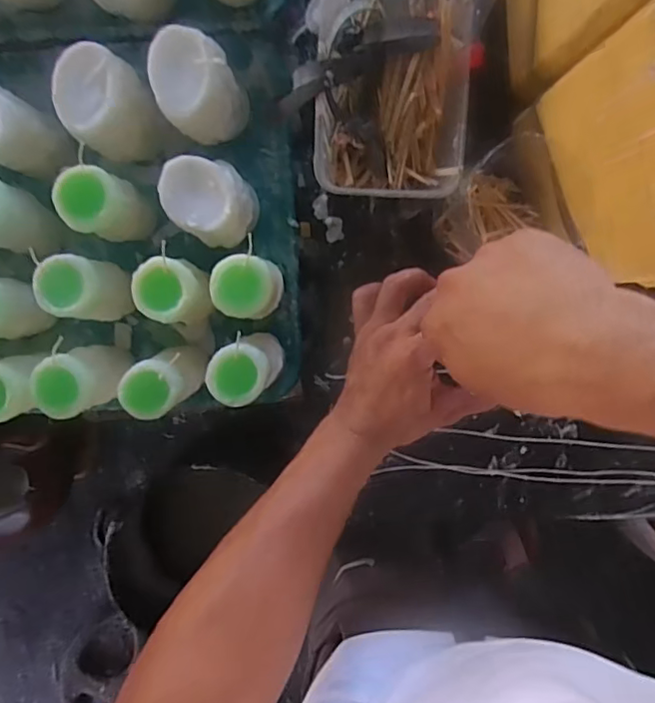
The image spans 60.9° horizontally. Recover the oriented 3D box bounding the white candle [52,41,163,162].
[{"bbox_3d":[-0.190,-0.212,0.484,0.068,0.077,0.072,0,96,1],"label":"white candle"}]

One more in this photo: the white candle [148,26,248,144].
[{"bbox_3d":[-0.111,-0.226,0.488,0.065,0.101,0.067,0,96,1],"label":"white candle"}]

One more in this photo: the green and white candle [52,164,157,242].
[{"bbox_3d":[-0.194,-0.128,0.493,0.050,0.099,0.052,0,96,1],"label":"green and white candle"}]

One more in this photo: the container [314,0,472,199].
[{"bbox_3d":[0.051,-0.211,0.449,0.116,0.056,0.172,3,96,0],"label":"container"}]

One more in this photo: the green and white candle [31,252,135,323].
[{"bbox_3d":[-0.215,-0.060,0.508,0.048,0.113,0.057,25,95,-2],"label":"green and white candle"}]

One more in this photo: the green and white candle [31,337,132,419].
[{"bbox_3d":[-0.222,0.022,0.514,0.053,0.105,0.064,-28,95,3],"label":"green and white candle"}]

